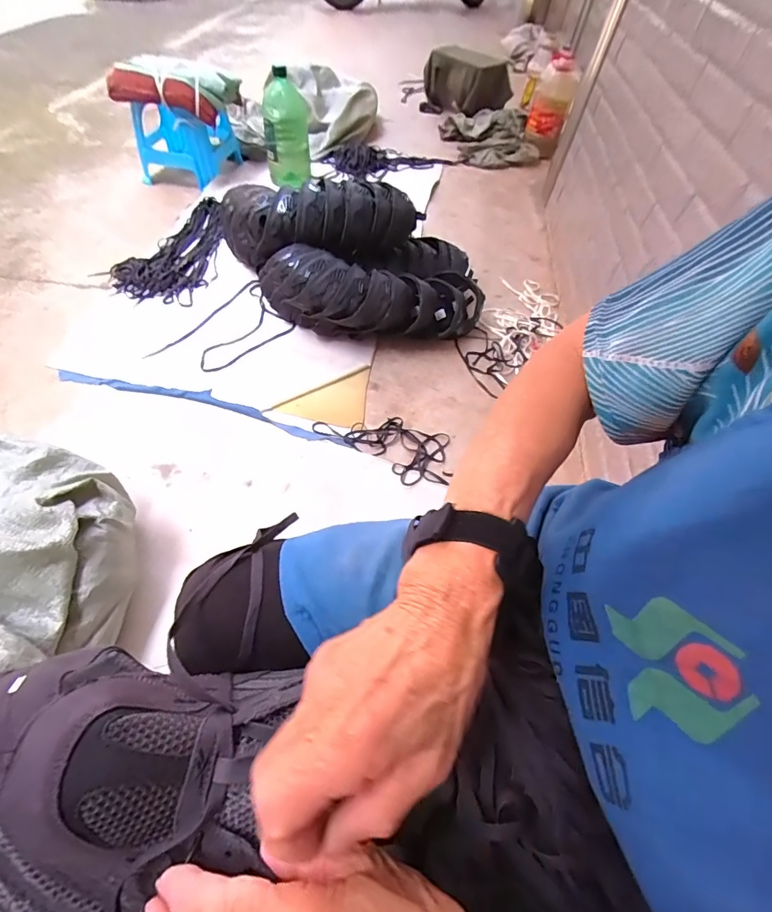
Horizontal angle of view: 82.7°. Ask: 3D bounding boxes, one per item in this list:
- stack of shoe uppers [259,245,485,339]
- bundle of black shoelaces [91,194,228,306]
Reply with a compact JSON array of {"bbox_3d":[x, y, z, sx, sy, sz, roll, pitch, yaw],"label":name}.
[{"bbox_3d":[-0.029,-0.403,1.154,0.600,0.191,0.213,4,54,-5],"label":"stack of shoe uppers"},{"bbox_3d":[-0.670,-0.671,1.399,0.318,0.028,0.596,4,53,1],"label":"bundle of black shoelaces"}]

